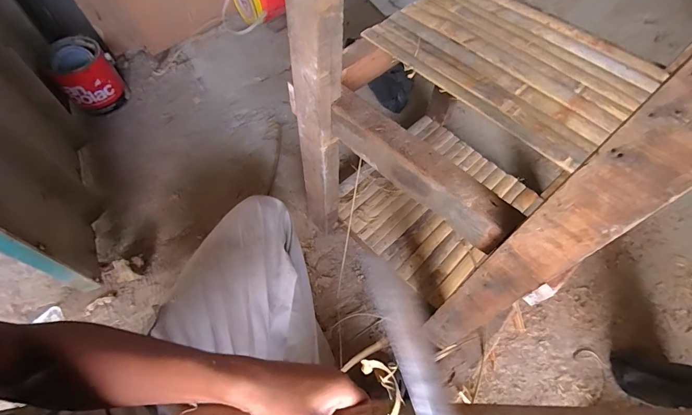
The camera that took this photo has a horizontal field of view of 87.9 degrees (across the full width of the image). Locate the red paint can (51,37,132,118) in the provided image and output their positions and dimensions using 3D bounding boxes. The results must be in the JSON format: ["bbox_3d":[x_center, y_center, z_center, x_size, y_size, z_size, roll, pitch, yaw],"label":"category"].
[{"bbox_3d":[-0.730,-0.364,1.028,0.150,0.171,0.165,-38,69,-20],"label":"red paint can"}]

